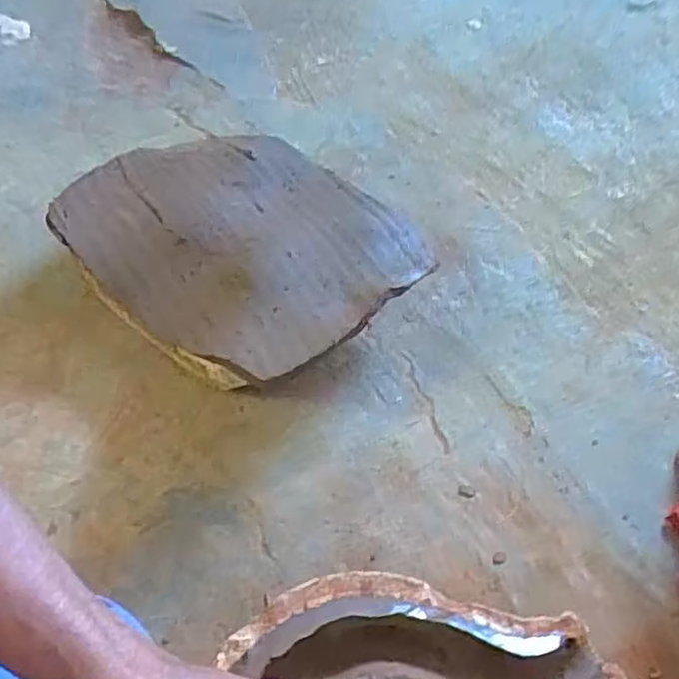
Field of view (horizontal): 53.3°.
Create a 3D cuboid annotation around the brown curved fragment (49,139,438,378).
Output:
[{"bbox_3d":[-0.092,-0.097,0.657,0.316,0.086,0.241,36,61,18],"label":"brown curved fragment"}]

